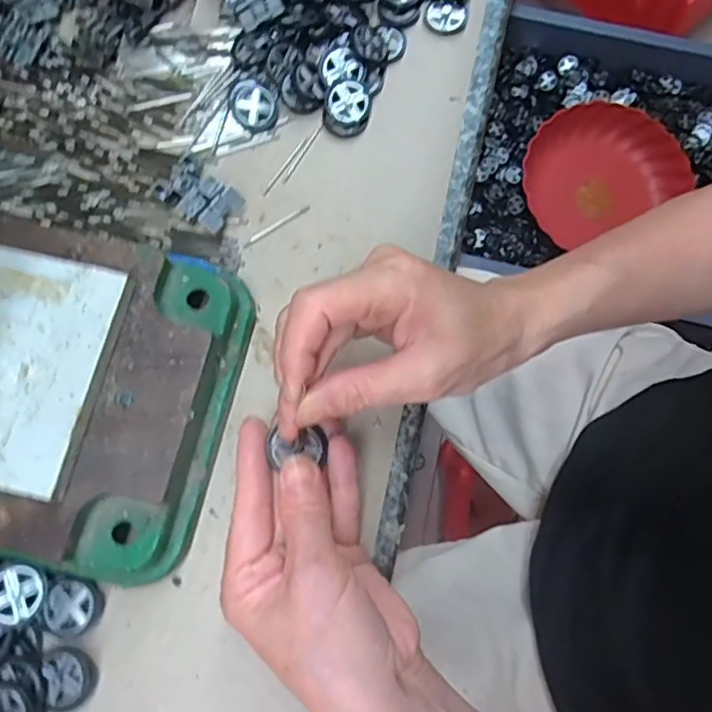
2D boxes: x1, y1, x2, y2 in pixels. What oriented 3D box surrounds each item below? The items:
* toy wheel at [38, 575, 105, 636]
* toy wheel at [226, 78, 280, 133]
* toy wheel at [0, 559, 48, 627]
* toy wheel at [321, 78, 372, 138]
[{"bbox_3d":[-0.137,0.121,0.281,0.027,0.007,0.027,0,76,-1],"label":"toy wheel"},{"bbox_3d":[-0.062,-0.153,0.351,0.029,0.006,0.034,-13,76,-5],"label":"toy wheel"},{"bbox_3d":[-0.163,0.113,0.278,0.028,0.005,0.027,7,61,-13],"label":"toy wheel"},{"bbox_3d":[-0.005,-0.150,0.354,0.027,0.015,0.030,15,76,3],"label":"toy wheel"}]

